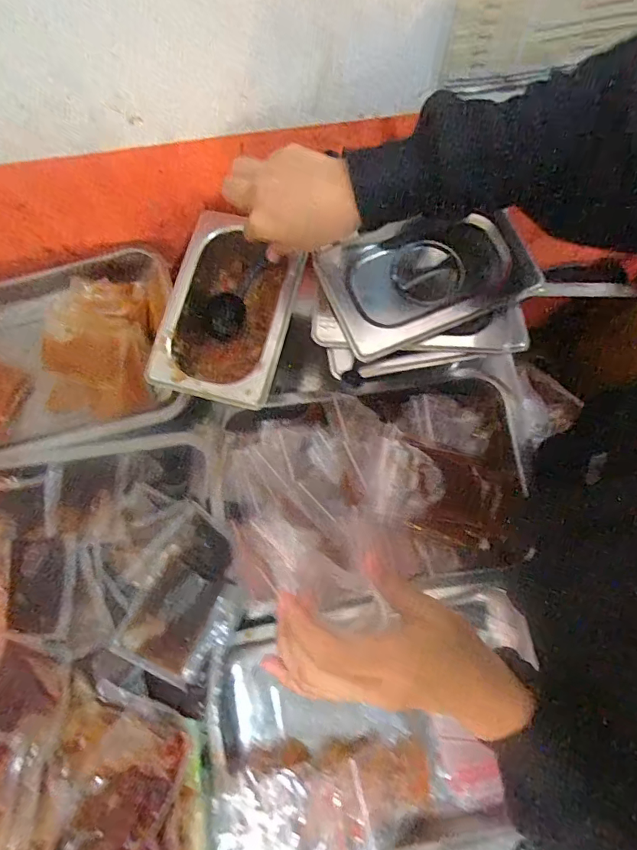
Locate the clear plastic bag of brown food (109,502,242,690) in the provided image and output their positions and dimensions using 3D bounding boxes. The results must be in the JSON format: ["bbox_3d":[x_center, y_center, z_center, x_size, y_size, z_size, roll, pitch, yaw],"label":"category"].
[{"bbox_3d":[-0.108,0.148,0.410,0.080,0.022,0.128,26,79,7],"label":"clear plastic bag of brown food"}]

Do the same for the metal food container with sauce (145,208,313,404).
[{"bbox_3d":[-0.081,-0.105,0.449,0.115,0.071,0.177,13,74,3],"label":"metal food container with sauce"}]

